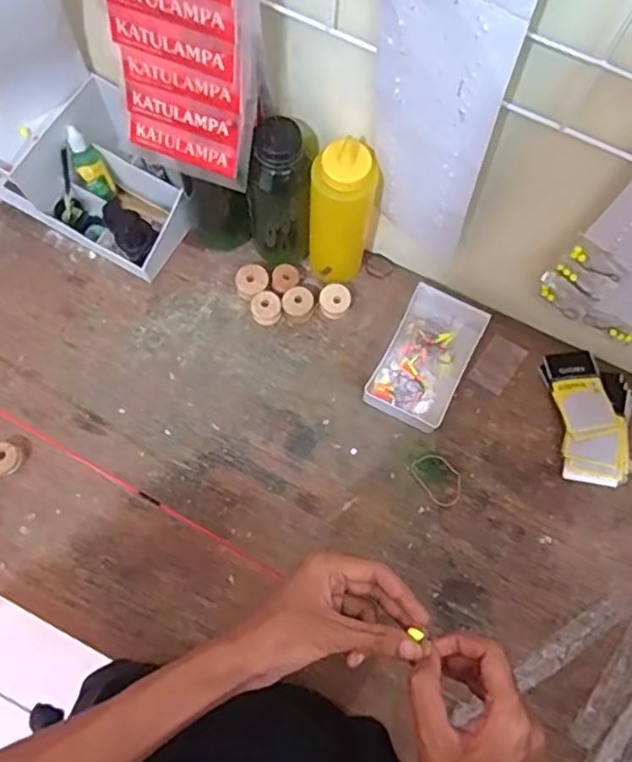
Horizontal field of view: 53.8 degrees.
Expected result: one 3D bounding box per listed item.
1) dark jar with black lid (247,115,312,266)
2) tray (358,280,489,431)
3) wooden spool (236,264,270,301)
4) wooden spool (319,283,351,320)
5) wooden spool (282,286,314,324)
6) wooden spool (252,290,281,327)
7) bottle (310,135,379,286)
[{"bbox_3d":[-0.039,-0.177,0.612,0.057,0.181,0.050,-11,74,-4],"label":"dark jar with black lid"},{"bbox_3d":[0.115,-0.024,0.656,0.081,0.036,0.141,27,75,7],"label":"tray"},{"bbox_3d":[-0.069,-0.106,0.679,0.034,0.024,0.038,-11,74,-4],"label":"wooden spool"},{"bbox_3d":[0.020,-0.086,0.675,0.031,0.023,0.033,0,74,-1],"label":"wooden spool"},{"bbox_3d":[-0.019,-0.084,0.673,0.032,0.025,0.035,-1,74,-2],"label":"wooden spool"},{"bbox_3d":[-0.053,-0.078,0.673,0.031,0.022,0.033,0,74,-1],"label":"wooden spool"},{"bbox_3d":[0.025,-0.158,0.603,0.059,0.190,0.050,3,74,0],"label":"bottle"}]

